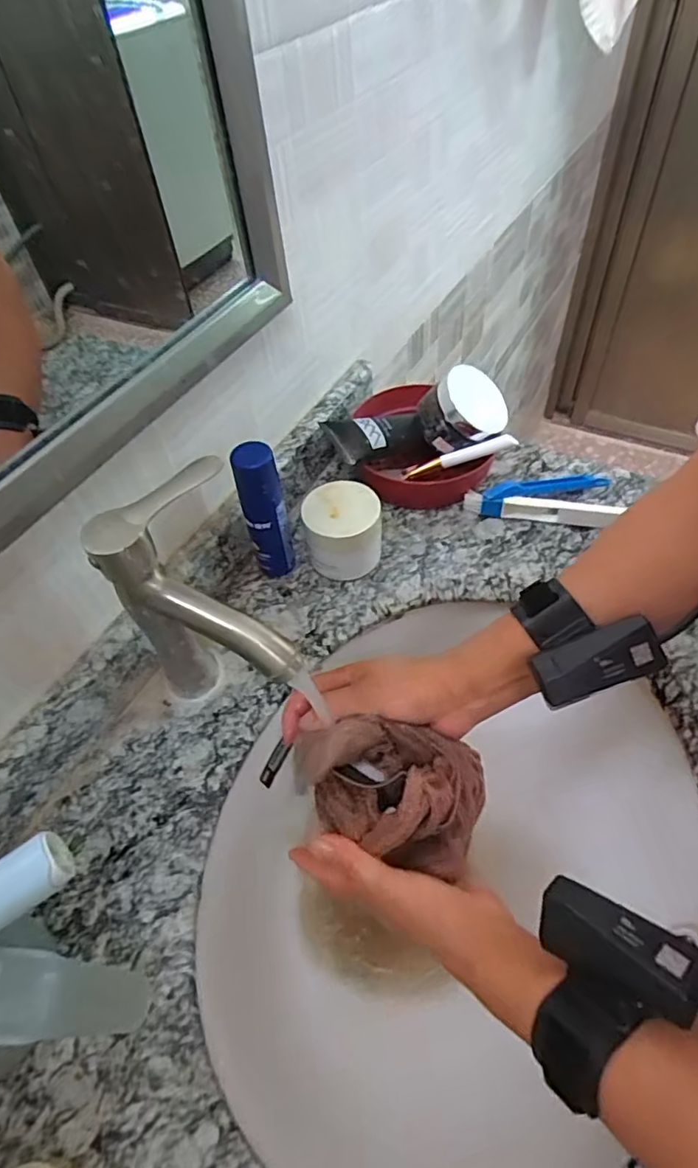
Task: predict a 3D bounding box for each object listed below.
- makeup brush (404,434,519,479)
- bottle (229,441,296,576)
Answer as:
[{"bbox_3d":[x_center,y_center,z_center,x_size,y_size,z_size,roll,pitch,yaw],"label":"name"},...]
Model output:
[{"bbox_3d":[0.104,-0.121,0.541,0.106,0.013,0.011,-16,49,19],"label":"makeup brush"},{"bbox_3d":[-0.067,-0.053,0.466,0.033,0.128,0.033,-12,52,-4],"label":"bottle"}]

